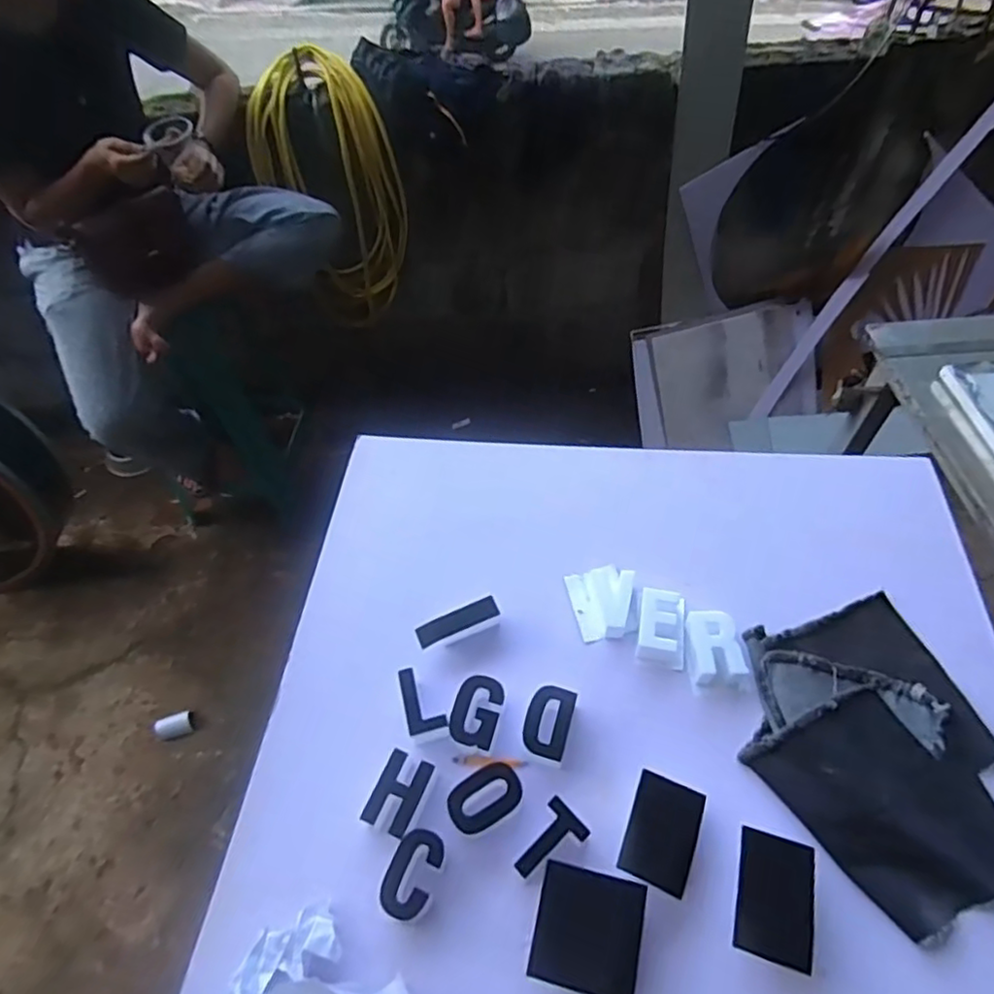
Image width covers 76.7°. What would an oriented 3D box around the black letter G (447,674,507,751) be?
[{"bbox_3d":[-0.023,0.265,0.773,0.057,0.044,0.088,11,56,11],"label":"black letter G"}]

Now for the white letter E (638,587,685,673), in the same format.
[{"bbox_3d":[0.216,0.170,0.821,0.061,0.042,0.095,8,55,9],"label":"white letter E"}]

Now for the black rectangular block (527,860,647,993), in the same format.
[{"bbox_3d":[0.091,0.432,0.627,0.103,0.032,0.101,11,56,11],"label":"black rectangular block"}]

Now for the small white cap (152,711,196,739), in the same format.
[{"bbox_3d":[-0.769,0.542,1.492,0.084,0.038,0.056,-21,56,-11],"label":"small white cap"}]

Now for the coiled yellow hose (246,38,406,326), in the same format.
[{"bbox_3d":[-0.418,-0.763,1.620,0.308,0.592,0.173,-21,56,-11],"label":"coiled yellow hose"}]

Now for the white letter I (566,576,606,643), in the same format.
[{"bbox_3d":[0.118,0.150,0.866,0.028,0.009,0.104,-14,55,-6],"label":"white letter I"}]

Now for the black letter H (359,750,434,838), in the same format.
[{"bbox_3d":[-0.110,0.340,0.716,0.054,0.044,0.081,19,58,17],"label":"black letter H"}]

